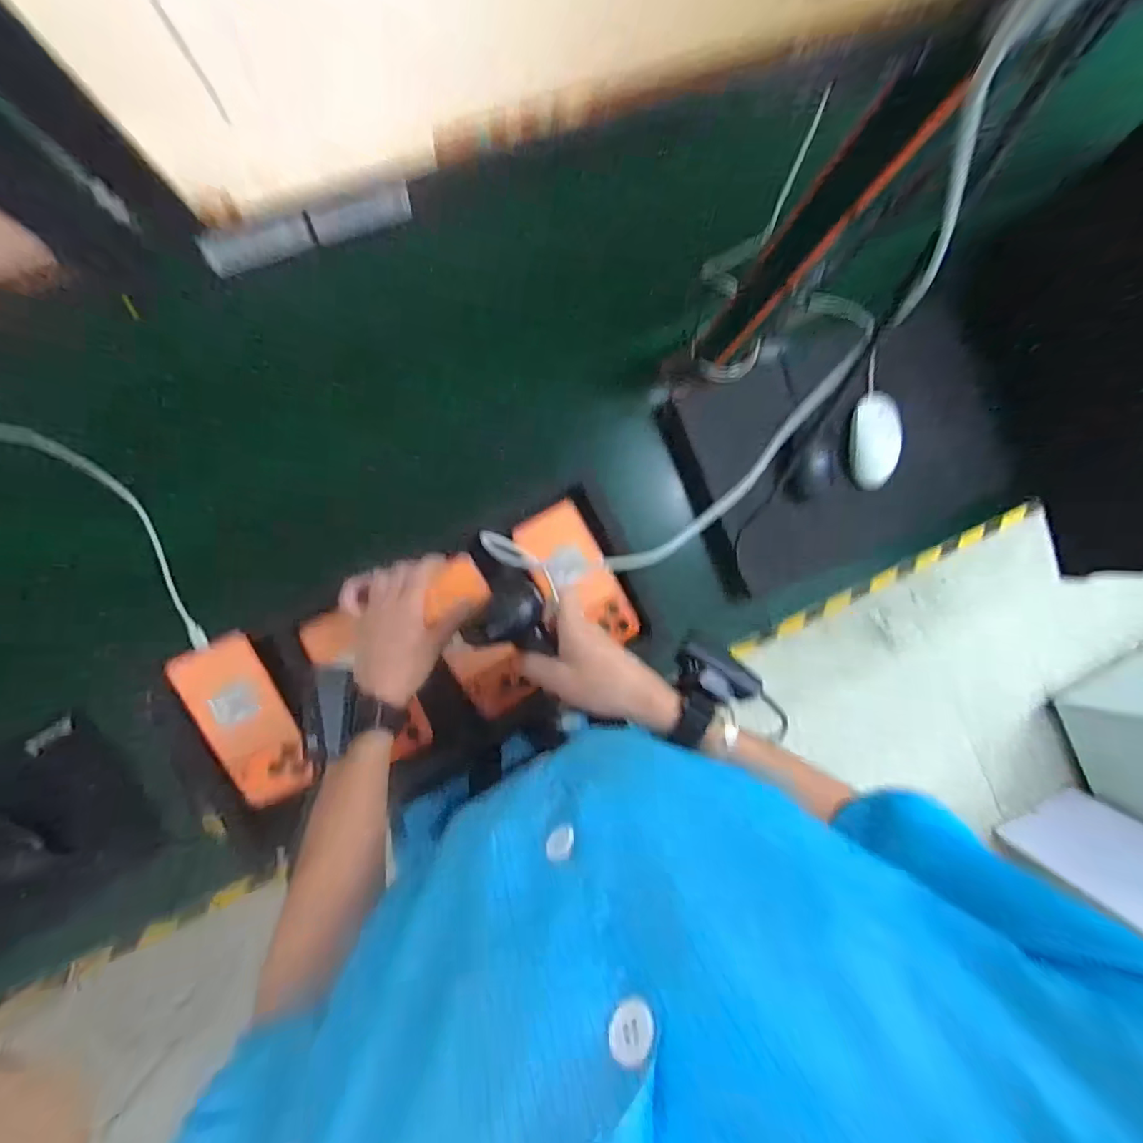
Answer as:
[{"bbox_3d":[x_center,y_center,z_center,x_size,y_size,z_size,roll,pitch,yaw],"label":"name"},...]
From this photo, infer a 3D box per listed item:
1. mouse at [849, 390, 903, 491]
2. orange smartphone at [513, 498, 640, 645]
[{"bbox_3d":[0.400,-0.176,0.667,0.055,0.045,0.122,5,87,-7],"label":"mouse"},{"bbox_3d":[0.007,0.009,0.553,0.076,0.013,0.167,-29,92,-7],"label":"orange smartphone"}]

